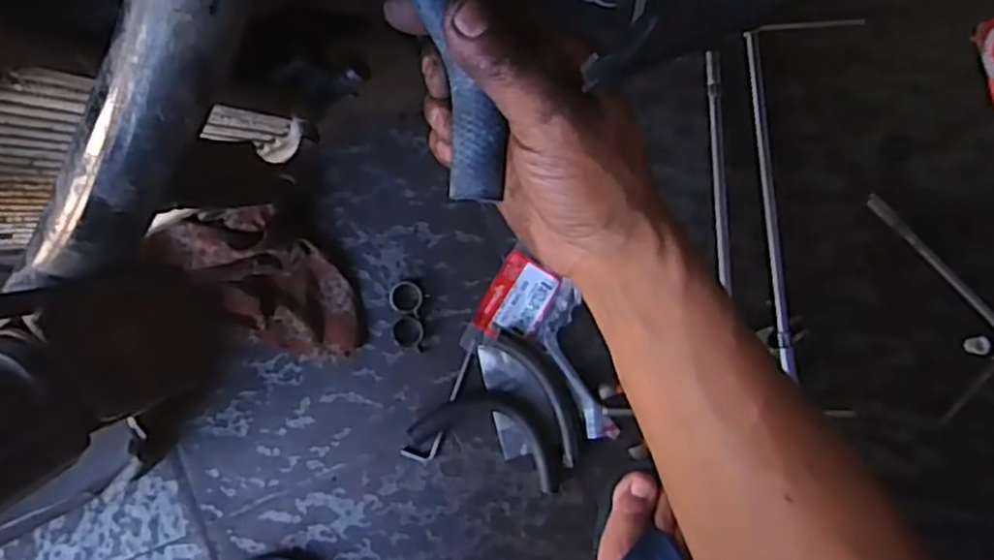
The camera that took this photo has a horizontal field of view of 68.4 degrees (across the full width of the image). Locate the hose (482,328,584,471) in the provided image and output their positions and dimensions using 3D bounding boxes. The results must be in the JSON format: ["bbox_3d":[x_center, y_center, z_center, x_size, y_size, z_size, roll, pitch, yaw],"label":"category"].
[{"bbox_3d":[0.037,0.090,0.590,0.039,0.012,0.123,-30,89,-2],"label":"hose"}]

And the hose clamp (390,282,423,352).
[{"bbox_3d":[-0.073,0.029,0.591,0.026,0.009,0.055,-1,88,-2],"label":"hose clamp"}]

